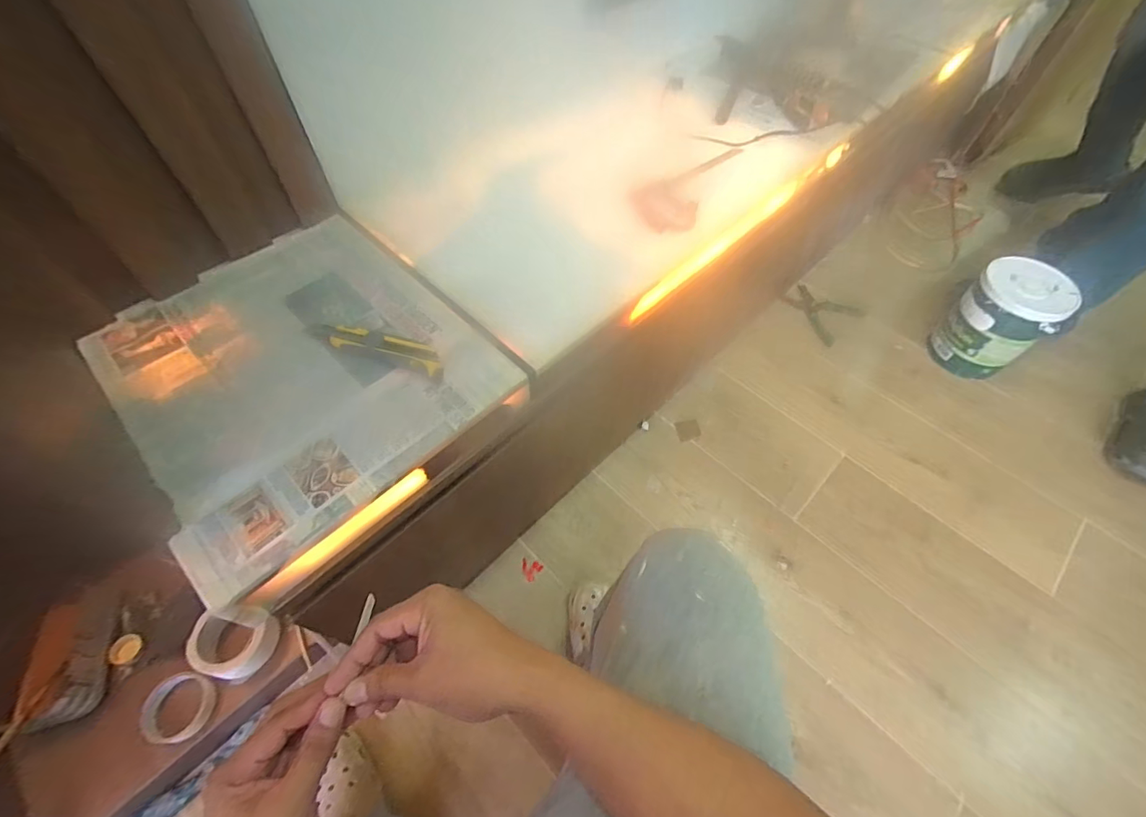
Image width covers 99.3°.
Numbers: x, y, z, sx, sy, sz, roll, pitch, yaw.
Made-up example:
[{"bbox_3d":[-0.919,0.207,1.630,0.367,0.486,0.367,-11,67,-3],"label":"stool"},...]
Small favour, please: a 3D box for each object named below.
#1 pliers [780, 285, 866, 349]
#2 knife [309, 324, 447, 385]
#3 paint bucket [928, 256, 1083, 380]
[{"bbox_3d":[0.629,-0.250,1.239,0.131,0.021,0.169,-33,62,-20],"label":"pliers"},{"bbox_3d":[-0.223,-0.072,0.559,0.168,0.017,0.039,15,59,11],"label":"knife"},{"bbox_3d":[0.942,-0.194,1.084,0.168,0.206,0.166,-1,57,1],"label":"paint bucket"}]

